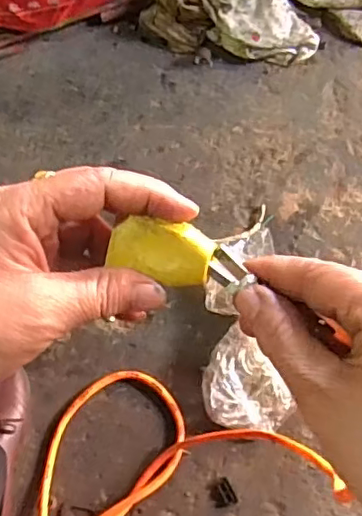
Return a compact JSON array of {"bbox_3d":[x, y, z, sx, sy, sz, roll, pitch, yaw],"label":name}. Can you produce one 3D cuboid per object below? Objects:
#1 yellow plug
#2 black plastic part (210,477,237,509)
[{"bbox_3d":[-0.002,-0.002,0.258,0.059,0.012,0.024,15,69,4],"label":"yellow plug"},{"bbox_3d":[0.047,0.271,0.682,0.026,0.004,0.030,-24,70,-8],"label":"black plastic part"}]

